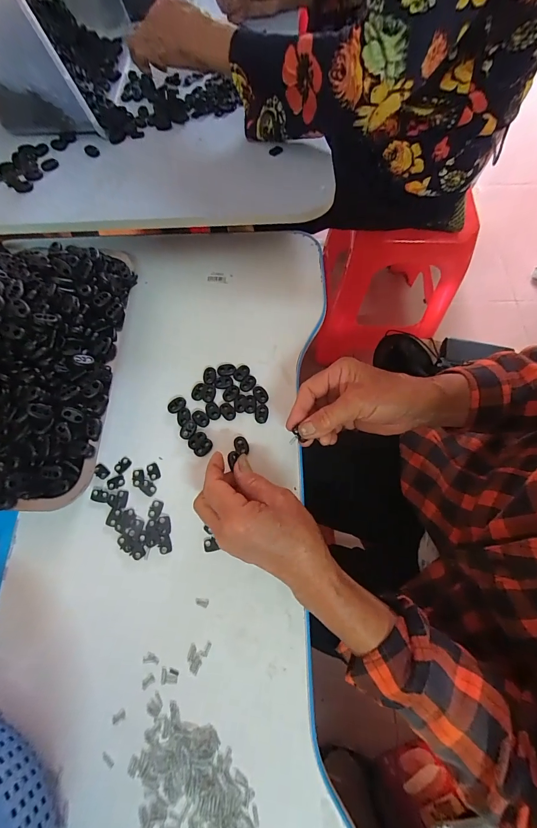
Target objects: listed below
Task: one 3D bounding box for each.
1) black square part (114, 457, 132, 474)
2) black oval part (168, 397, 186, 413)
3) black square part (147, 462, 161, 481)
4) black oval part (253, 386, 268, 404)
[{"bbox_3d":[-0.158,0.055,0.362,0.012,0.004,0.018,39,75,16],"label":"black square part"},{"bbox_3d":[-0.105,-0.010,0.382,0.022,0.004,0.014,-34,71,-11],"label":"black oval part"},{"bbox_3d":[-0.123,0.061,0.359,0.012,0.004,0.018,-23,69,-7],"label":"black square part"},{"bbox_3d":[-0.009,-0.023,0.385,0.015,0.004,0.022,-33,71,-11],"label":"black oval part"}]

